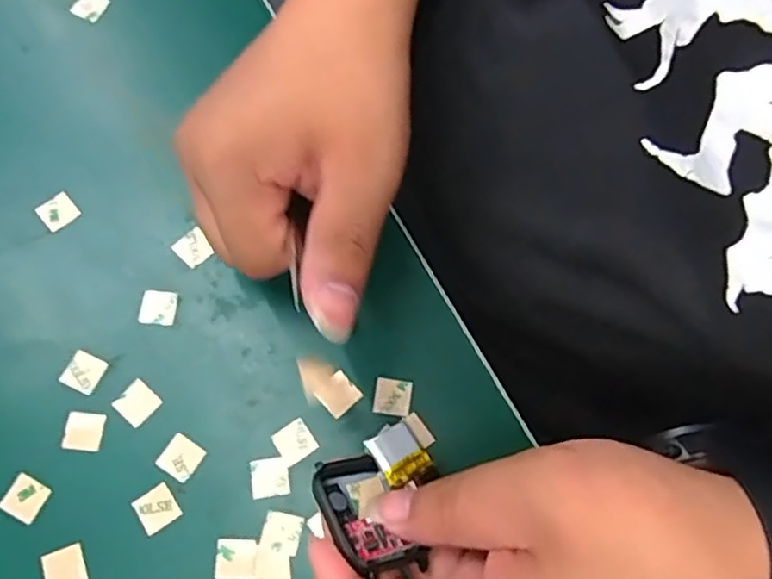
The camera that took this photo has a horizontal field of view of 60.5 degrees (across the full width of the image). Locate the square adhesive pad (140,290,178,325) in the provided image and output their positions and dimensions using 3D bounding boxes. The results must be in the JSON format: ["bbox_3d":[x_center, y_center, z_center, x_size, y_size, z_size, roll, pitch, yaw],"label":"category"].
[{"bbox_3d":[-0.102,0.008,0.295,0.016,0.004,0.015,5,72,0],"label":"square adhesive pad"}]

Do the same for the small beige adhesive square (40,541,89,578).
[{"bbox_3d":[-0.128,0.110,0.262,0.015,0.004,0.016,-20,73,-8],"label":"small beige adhesive square"}]

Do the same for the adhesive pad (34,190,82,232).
[{"bbox_3d":[-0.153,-0.037,0.308,0.016,0.004,0.016,-38,77,-13],"label":"adhesive pad"}]

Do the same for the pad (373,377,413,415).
[{"bbox_3d":[0.003,0.046,0.287,0.016,0.004,0.015,9,72,1],"label":"pad"}]

